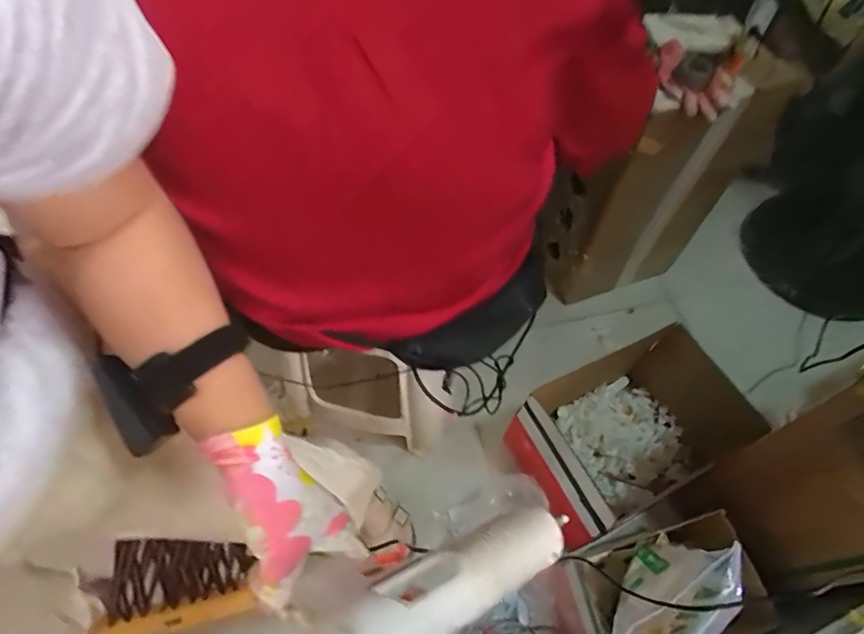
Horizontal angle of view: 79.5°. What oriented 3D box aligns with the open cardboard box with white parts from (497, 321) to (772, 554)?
[{"bbox_3d":[0.386,0.216,1.089,0.460,0.248,0.320,-23,62,-16],"label":"open cardboard box with white parts"}]

